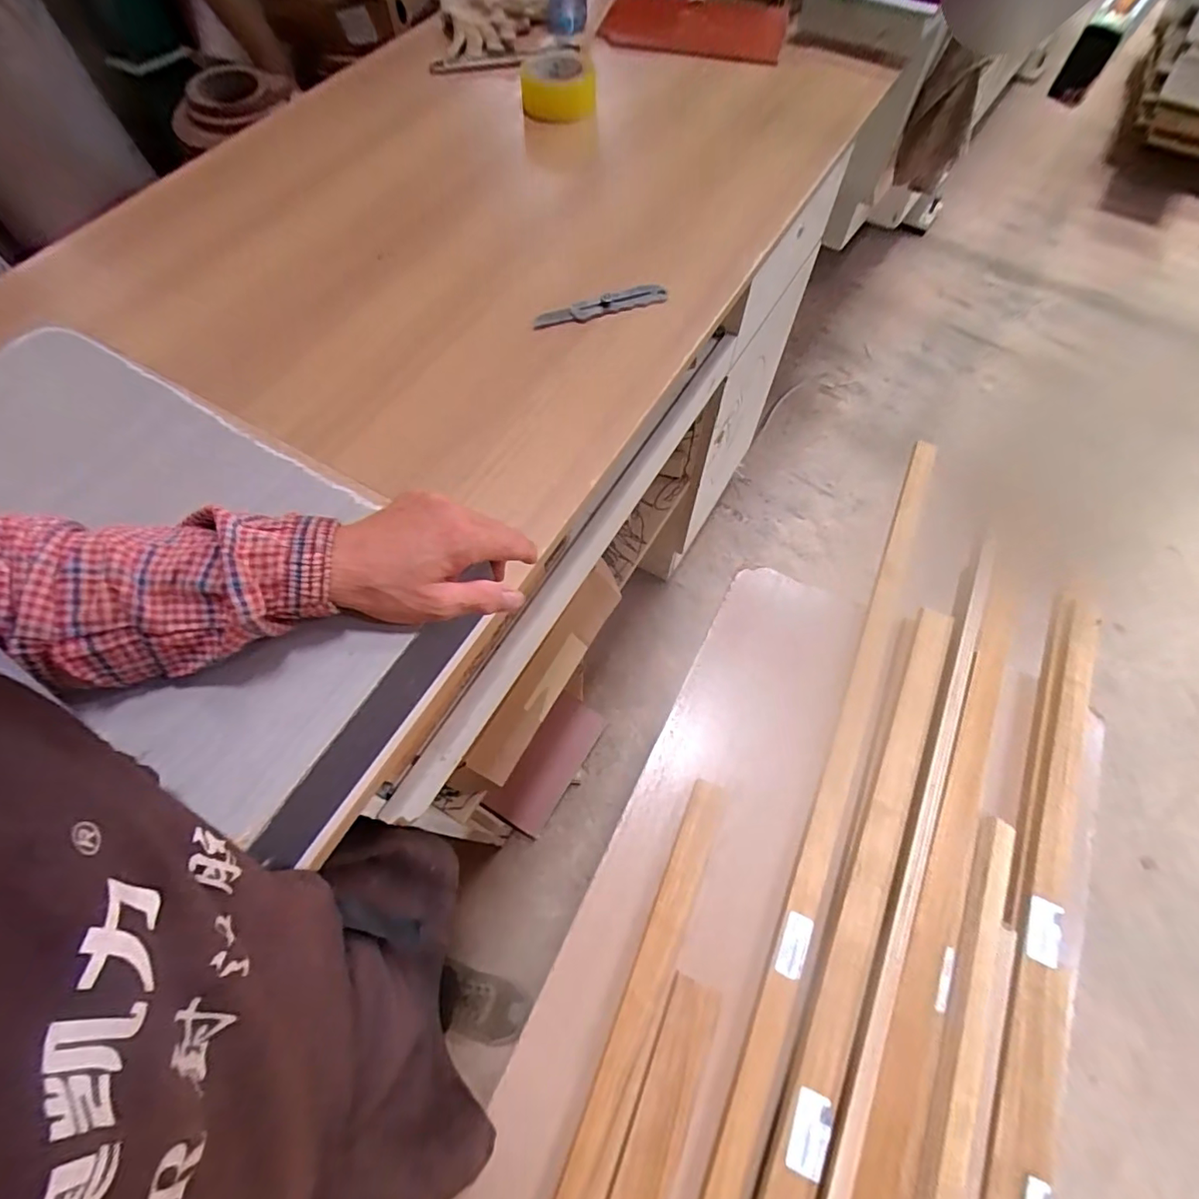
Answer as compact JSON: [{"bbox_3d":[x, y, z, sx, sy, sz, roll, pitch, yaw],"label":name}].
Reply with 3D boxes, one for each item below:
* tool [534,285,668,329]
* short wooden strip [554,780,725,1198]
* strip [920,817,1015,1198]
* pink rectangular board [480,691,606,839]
[{"bbox_3d":[0.002,-0.357,0.668,0.166,0.018,0.019,-15,64,-7],"label":"tool"},{"bbox_3d":[0.038,0.432,0.557,0.040,0.009,0.501,20,64,14],"label":"short wooden strip"},{"bbox_3d":[0.323,0.479,0.498,0.039,0.010,0.563,23,65,12],"label":"strip"},{"bbox_3d":[-0.117,0.362,1.226,0.144,0.024,0.293,36,73,3],"label":"pink rectangular board"}]

